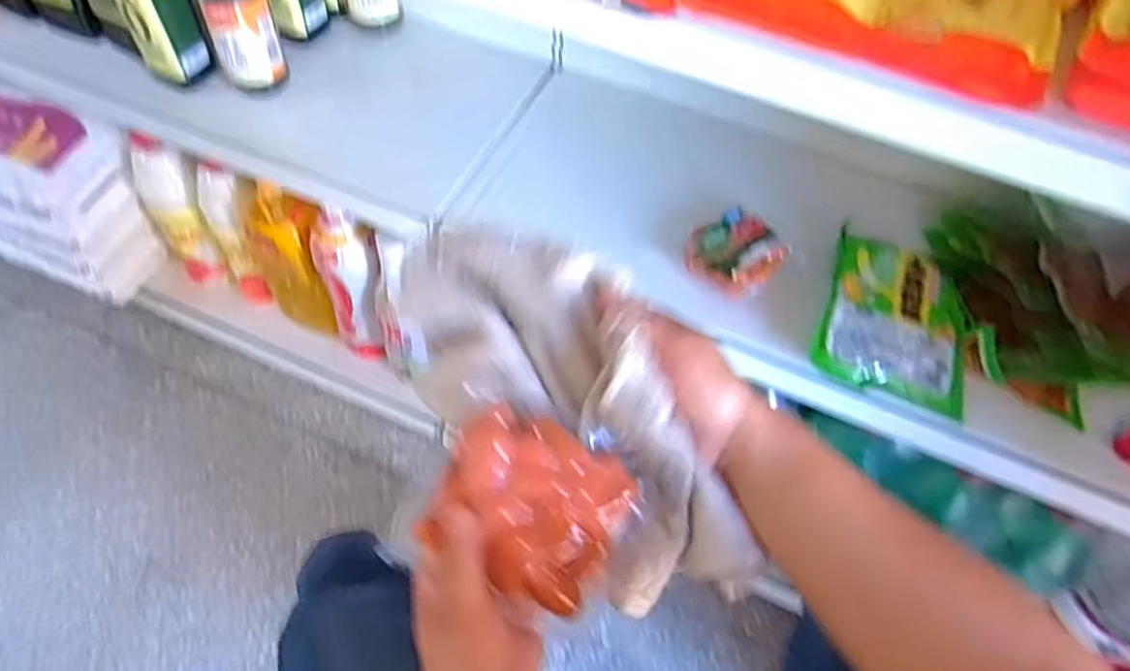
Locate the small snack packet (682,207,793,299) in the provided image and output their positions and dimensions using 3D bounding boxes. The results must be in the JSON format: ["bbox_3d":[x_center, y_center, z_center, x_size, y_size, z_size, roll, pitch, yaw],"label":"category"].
[{"bbox_3d":[0.172,-0.086,0.714,0.098,0.018,0.086,-32,65,-22],"label":"small snack packet"}]

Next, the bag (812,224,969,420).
[{"bbox_3d":[0.317,-0.017,0.686,0.134,0.031,0.159,17,58,7],"label":"bag"}]

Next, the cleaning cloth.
[{"bbox_3d":[0.009,0.037,0.391,0.115,0.072,0.253,-39,86,-24],"label":"cleaning cloth"}]

